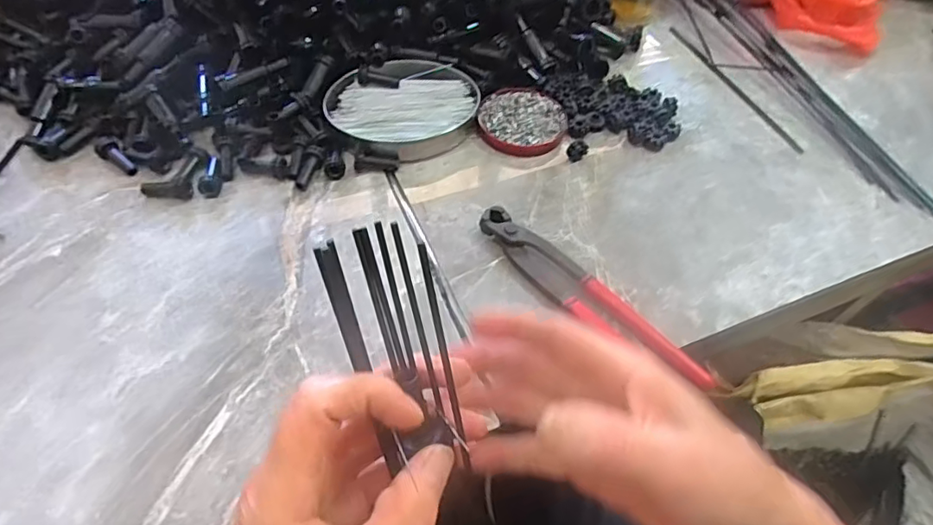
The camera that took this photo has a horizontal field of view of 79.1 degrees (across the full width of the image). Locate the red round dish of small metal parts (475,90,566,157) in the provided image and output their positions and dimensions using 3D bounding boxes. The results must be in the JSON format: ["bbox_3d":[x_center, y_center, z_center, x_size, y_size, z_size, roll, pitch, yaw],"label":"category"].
[{"bbox_3d":[0.051,-0.134,0.530,0.082,0.015,0.077,2,54,-3],"label":"red round dish of small metal parts"}]

